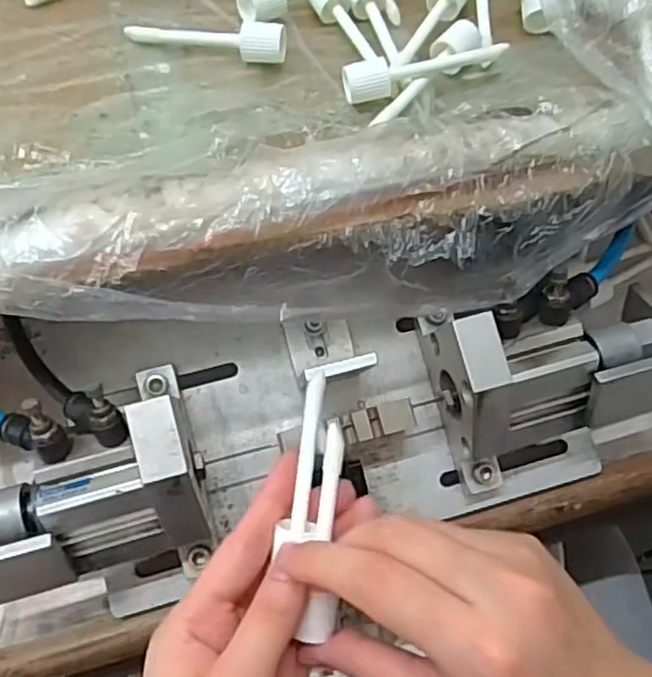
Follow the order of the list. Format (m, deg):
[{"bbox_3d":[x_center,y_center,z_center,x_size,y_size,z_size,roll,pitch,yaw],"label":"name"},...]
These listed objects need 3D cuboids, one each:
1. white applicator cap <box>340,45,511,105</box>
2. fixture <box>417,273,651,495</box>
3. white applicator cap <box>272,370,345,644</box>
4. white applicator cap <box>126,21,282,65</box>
[{"bbox_3d":[0.047,-0.134,0.335,0.083,0.014,0.019,-22,67,-11],"label":"white applicator cap"},{"bbox_3d":[0.122,0.014,0.357,0.130,0.079,0.091,-19,67,-10],"label":"fixture"},{"bbox_3d":[-0.006,0.065,0.266,0.023,0.013,0.100,1,83,-1],"label":"white applicator cap"},{"bbox_3d":[-0.060,-0.152,0.339,0.082,0.018,0.015,13,65,5],"label":"white applicator cap"}]

